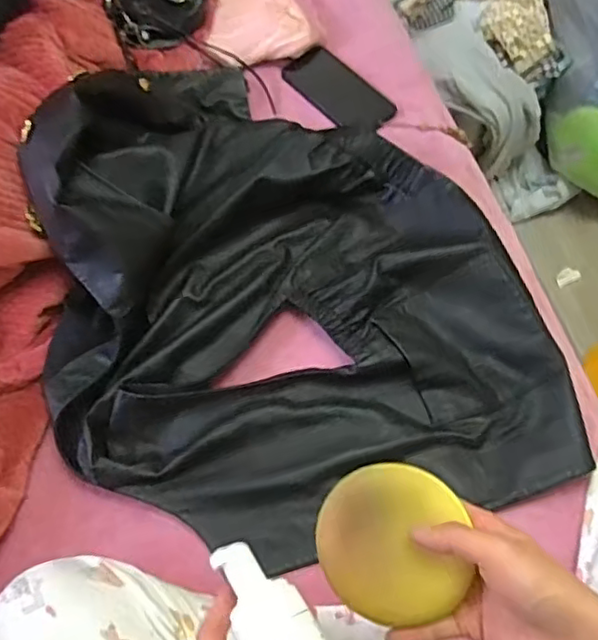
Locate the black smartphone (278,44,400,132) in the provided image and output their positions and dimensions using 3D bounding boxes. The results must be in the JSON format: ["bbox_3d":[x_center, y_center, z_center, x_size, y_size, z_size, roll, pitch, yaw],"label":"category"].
[{"bbox_3d":[0.057,-0.318,0.881,0.080,0.014,0.168,-36,67,-14],"label":"black smartphone"}]

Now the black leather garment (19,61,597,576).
[{"bbox_3d":[-0.024,-0.074,0.691,0.504,0.132,0.609,-14,63,-4],"label":"black leather garment"}]

